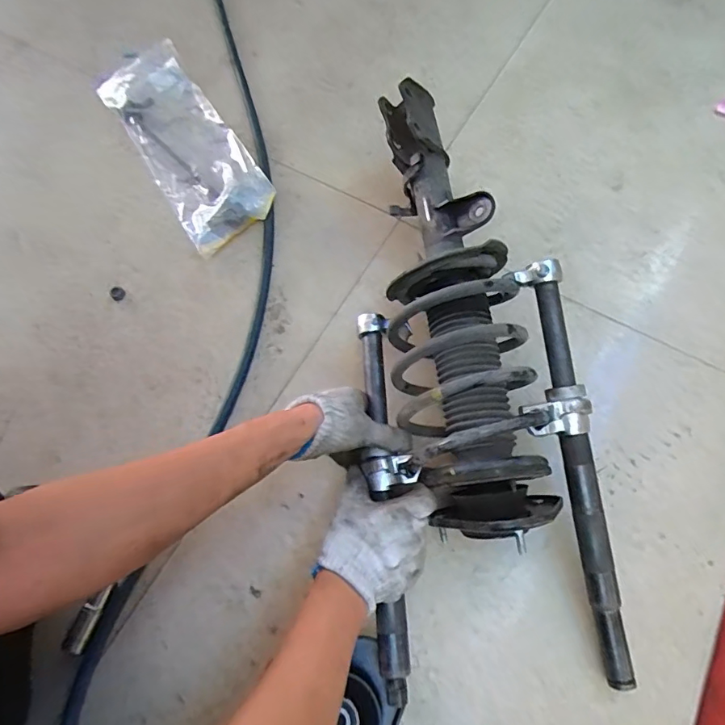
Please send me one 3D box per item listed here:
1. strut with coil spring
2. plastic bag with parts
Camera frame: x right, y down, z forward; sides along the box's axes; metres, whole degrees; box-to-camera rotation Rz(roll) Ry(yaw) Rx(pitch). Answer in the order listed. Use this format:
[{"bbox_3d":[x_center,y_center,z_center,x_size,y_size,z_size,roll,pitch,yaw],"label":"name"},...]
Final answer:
[{"bbox_3d":[0.104,-0.091,0.598,0.142,0.146,0.566,-5,69,0],"label":"strut with coil spring"},{"bbox_3d":[-0.292,-0.364,0.785,0.149,0.049,0.423,-32,71,-10],"label":"plastic bag with parts"}]

